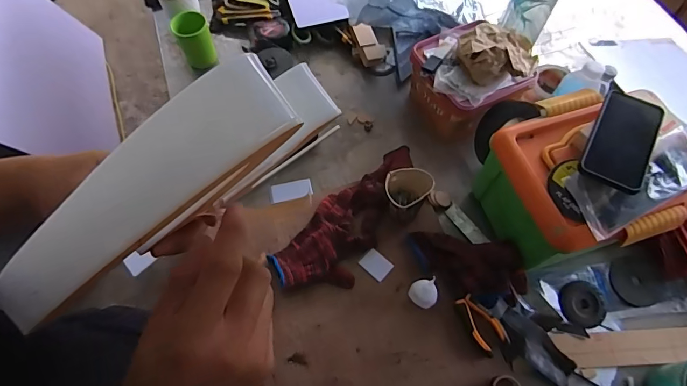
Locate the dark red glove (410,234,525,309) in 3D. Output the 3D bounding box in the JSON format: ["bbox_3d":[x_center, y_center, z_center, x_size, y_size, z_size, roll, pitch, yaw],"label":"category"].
[{"bbox_3d":[0.209,0.120,0.688,0.203,0.054,0.095,13,64,8],"label":"dark red glove"}]

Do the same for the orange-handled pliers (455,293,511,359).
[{"bbox_3d":[0.223,0.210,0.656,0.050,0.013,0.094,-28,67,-11],"label":"orange-handled pliers"}]

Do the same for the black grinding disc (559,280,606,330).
[{"bbox_3d":[0.405,0.189,0.688,0.074,0.010,0.074,-1,65,2],"label":"black grinding disc"}]

